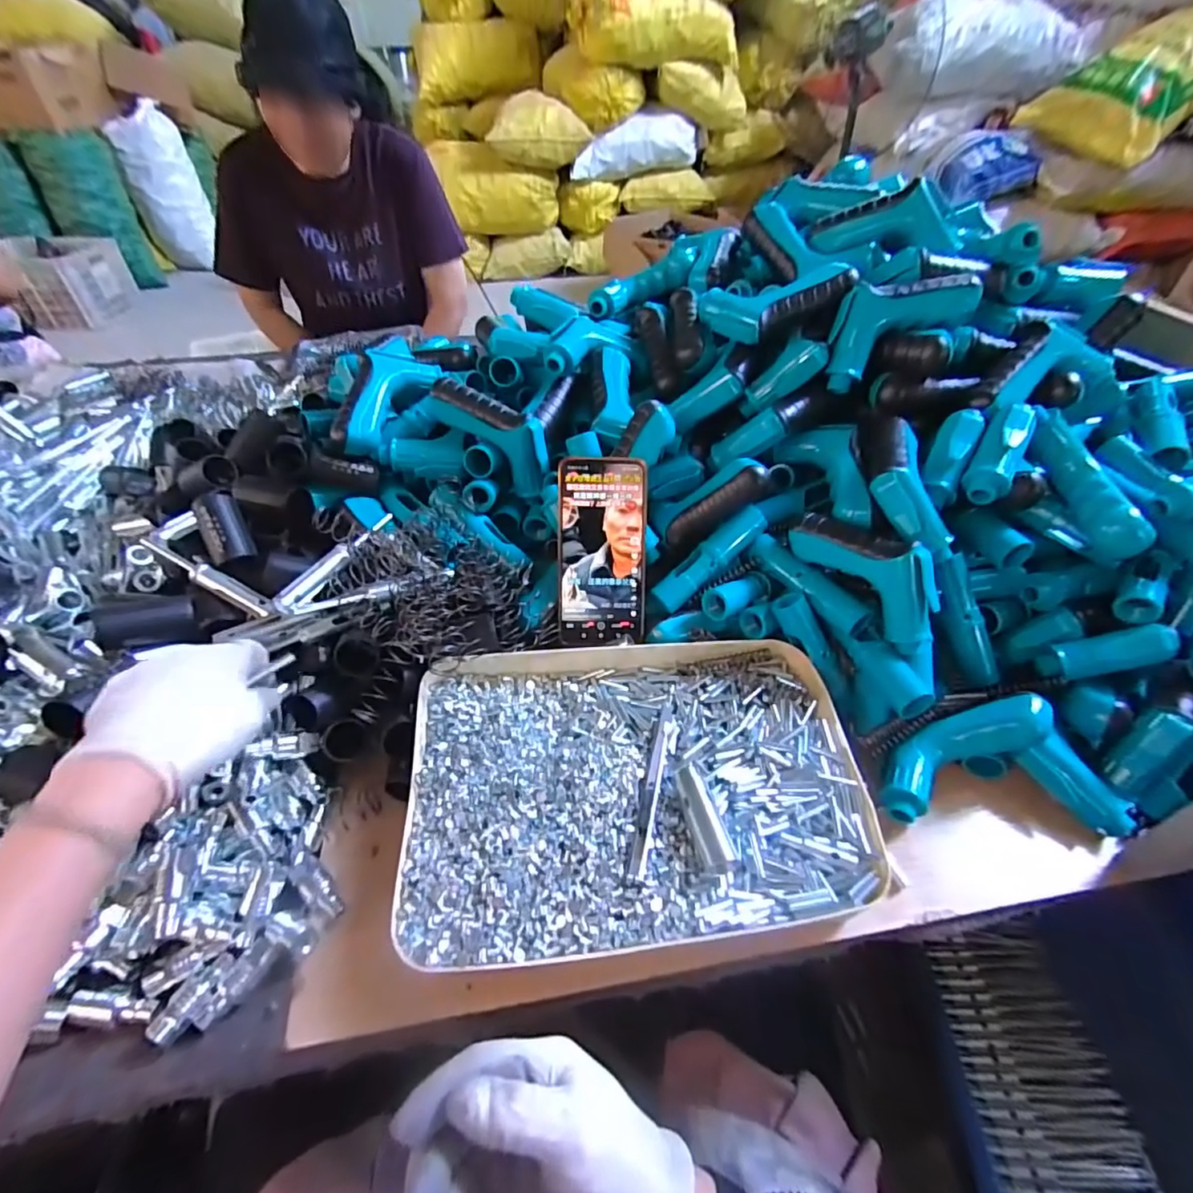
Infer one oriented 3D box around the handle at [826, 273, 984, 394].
[{"bbox_3d":[0.273,-0.239,0.516,0.133,0.080,0.037,-11,25,0],"label":"handle"}]

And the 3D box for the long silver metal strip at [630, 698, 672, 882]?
[{"bbox_3d":[0.042,0.131,0.416,0.012,0.006,0.142,10,45,11],"label":"long silver metal strip"}]

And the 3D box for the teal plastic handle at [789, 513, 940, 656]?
[{"bbox_3d":[0.222,-0.018,0.478,0.037,0.078,0.130,-29,50,-26],"label":"teal plastic handle"}]

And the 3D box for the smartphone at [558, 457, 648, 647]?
[{"bbox_3d":[0.006,-0.039,0.504,0.076,0.162,0.008,0,5,-4],"label":"smartphone"}]

